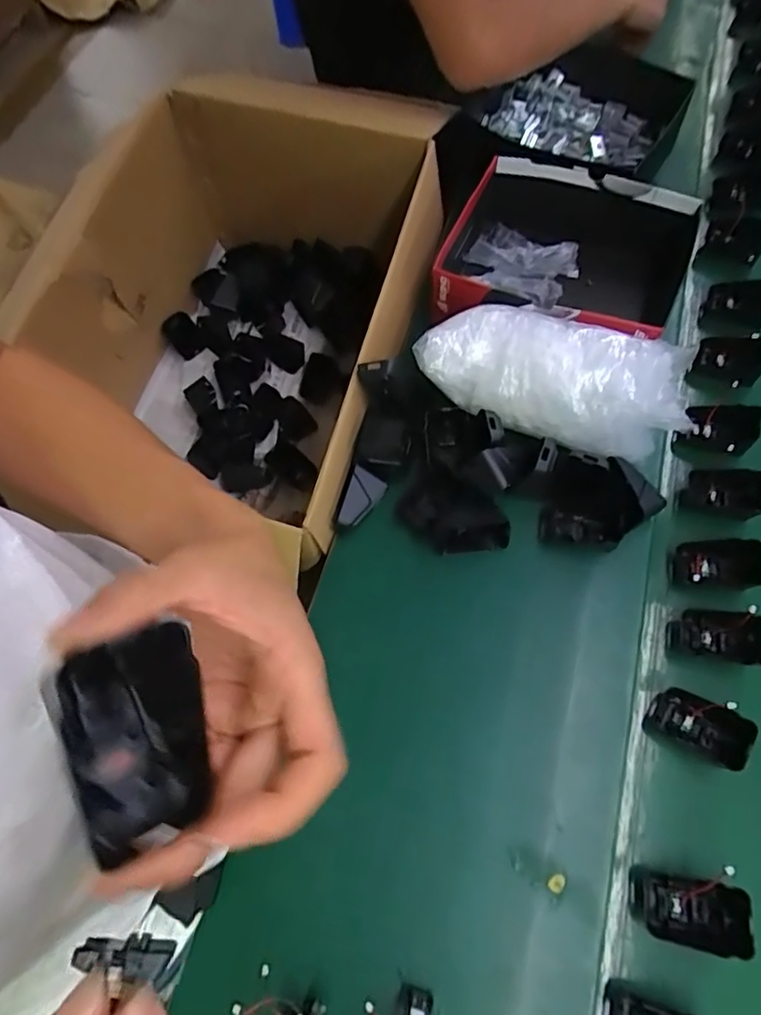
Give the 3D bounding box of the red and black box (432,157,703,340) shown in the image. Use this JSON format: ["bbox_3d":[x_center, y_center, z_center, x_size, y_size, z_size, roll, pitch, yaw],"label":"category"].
[{"bbox_3d":[0.206,-0.273,0.654,0.250,0.102,0.234,17,67,8],"label":"red and black box"}]

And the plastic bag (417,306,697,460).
[{"bbox_3d":[0.162,-0.125,0.555,0.245,0.068,0.095,20,67,9],"label":"plastic bag"}]

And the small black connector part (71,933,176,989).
[{"bbox_3d":[-0.063,0.111,0.142,0.022,0.004,0.010,13,65,-10],"label":"small black connector part"}]

